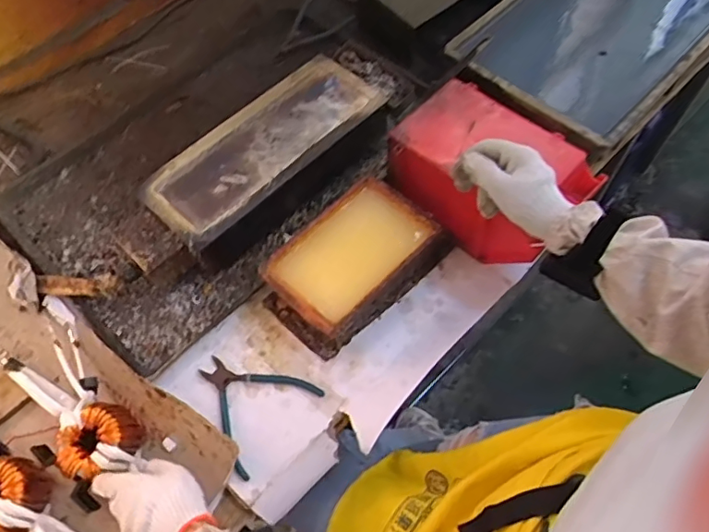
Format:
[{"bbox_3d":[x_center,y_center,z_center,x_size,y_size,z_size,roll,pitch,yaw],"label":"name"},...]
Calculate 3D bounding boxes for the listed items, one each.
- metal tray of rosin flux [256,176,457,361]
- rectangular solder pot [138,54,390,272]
[{"bbox_3d":[0.002,-0.009,0.692,0.229,0.080,0.132,-41,66,-18],"label":"metal tray of rosin flux"},{"bbox_3d":[-0.114,-0.148,0.770,0.346,0.093,0.149,-41,67,-18],"label":"rectangular solder pot"}]

